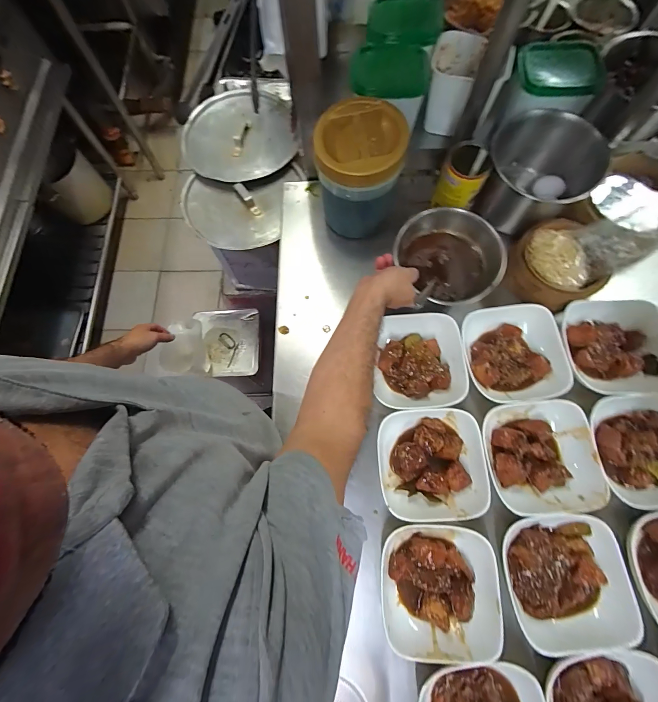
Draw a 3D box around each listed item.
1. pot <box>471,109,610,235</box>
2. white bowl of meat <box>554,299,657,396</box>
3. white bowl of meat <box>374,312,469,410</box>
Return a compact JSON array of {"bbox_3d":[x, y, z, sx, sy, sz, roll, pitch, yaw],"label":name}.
[{"bbox_3d":[0.358,-0.302,0.573,0.169,0.107,0.176,-1,74,2],"label":"pot"},{"bbox_3d":[0.443,-0.006,0.509,0.146,0.045,0.147,-2,74,1],"label":"white bowl of meat"},{"bbox_3d":[0.142,0.016,0.519,0.140,0.041,0.148,-3,74,1],"label":"white bowl of meat"}]

